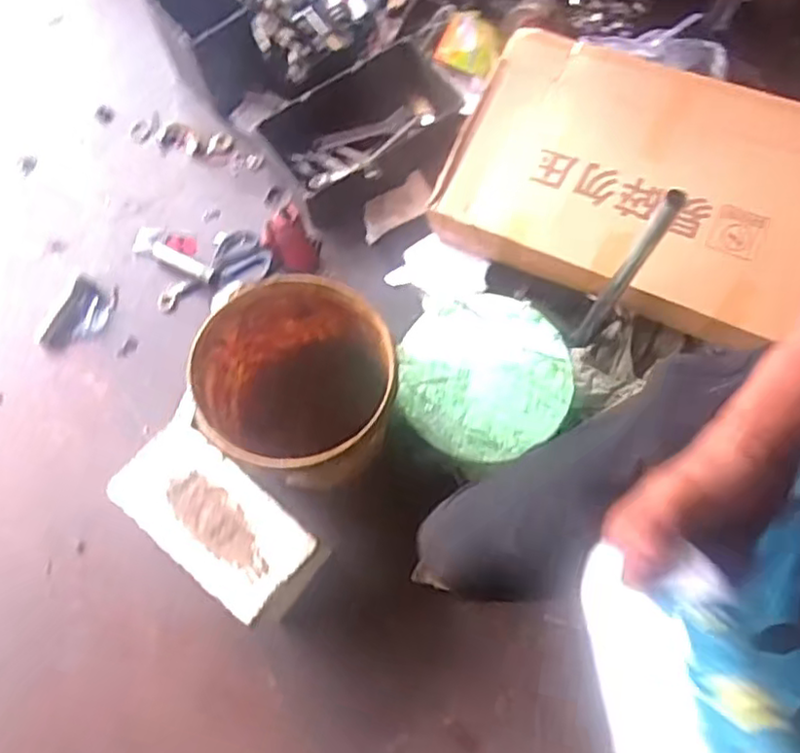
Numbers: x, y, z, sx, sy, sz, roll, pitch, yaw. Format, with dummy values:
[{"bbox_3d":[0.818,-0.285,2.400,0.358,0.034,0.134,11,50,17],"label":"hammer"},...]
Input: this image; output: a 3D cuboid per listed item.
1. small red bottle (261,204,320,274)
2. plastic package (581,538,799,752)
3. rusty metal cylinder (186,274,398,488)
[{"bbox_3d":[-0.230,-0.287,1.394,0.107,0.199,0.087,-14,75,-5],"label":"small red bottle"},{"bbox_3d":[0.120,0.140,0.282,0.061,0.043,0.158,0,37,-1],"label":"plastic package"},{"bbox_3d":[-0.176,0.027,1.188,0.314,0.335,0.306,0,72,1],"label":"rusty metal cylinder"}]

